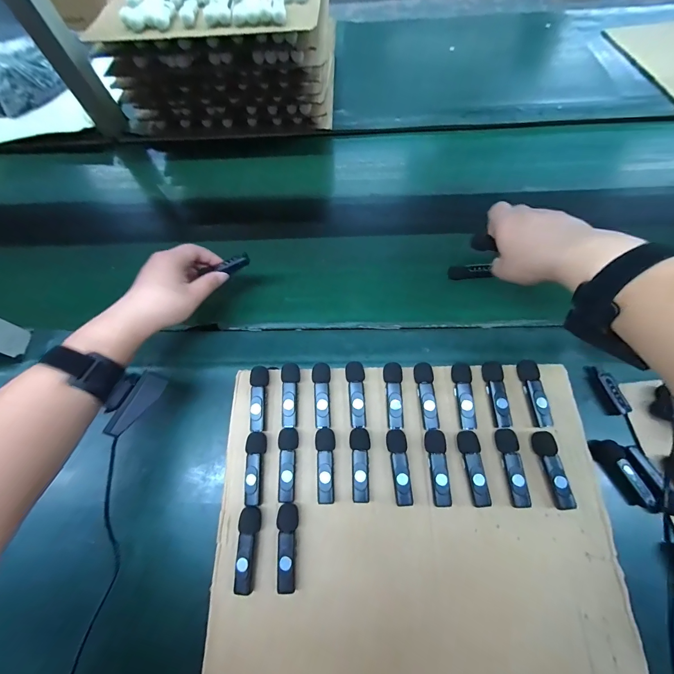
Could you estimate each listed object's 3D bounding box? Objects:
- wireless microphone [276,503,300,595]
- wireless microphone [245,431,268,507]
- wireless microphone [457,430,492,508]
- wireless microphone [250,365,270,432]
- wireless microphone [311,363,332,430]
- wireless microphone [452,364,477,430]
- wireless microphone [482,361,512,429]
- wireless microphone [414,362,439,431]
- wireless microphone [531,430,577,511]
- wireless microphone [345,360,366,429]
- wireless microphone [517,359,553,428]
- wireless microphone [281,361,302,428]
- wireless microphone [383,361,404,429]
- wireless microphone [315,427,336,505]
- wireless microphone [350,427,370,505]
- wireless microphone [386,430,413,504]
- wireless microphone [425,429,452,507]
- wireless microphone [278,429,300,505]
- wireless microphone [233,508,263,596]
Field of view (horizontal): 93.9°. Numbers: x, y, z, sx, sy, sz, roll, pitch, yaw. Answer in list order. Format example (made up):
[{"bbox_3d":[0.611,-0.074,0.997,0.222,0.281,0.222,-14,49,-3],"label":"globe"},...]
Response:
[{"bbox_3d":[-0.044,0.185,0.279,0.018,0.016,0.065,0,65,3],"label":"wireless microphone"},{"bbox_3d":[-0.079,0.127,0.305,0.017,0.020,0.064,1,65,3],"label":"wireless microphone"},{"bbox_3d":[0.126,0.121,0.292,0.020,0.019,0.064,-2,65,2],"label":"wireless microphone"},{"bbox_3d":[-0.082,0.065,0.329,0.017,0.022,0.066,1,65,3],"label":"wireless microphone"},{"bbox_3d":[-0.016,0.060,0.324,0.019,0.015,0.065,0,65,3],"label":"wireless microphone"},{"bbox_3d":[0.128,0.058,0.314,0.021,0.012,0.063,0,65,3],"label":"wireless microphone"},{"bbox_3d":[0.159,0.056,0.313,0.018,0.012,0.064,-2,65,2],"label":"wireless microphone"},{"bbox_3d":[0.090,0.060,0.320,0.019,0.019,0.066,-1,65,2],"label":"wireless microphone"},{"bbox_3d":[0.197,0.121,0.289,0.016,0.018,0.066,-8,65,-1],"label":"wireless microphone"},{"bbox_3d":[0.019,0.059,0.323,0.020,0.018,0.065,1,65,3],"label":"wireless microphone"},{"bbox_3d":[0.196,0.054,0.311,0.017,0.013,0.065,-3,65,1],"label":"wireless microphone"},{"bbox_3d":[-0.047,0.061,0.328,0.019,0.021,0.065,-5,65,0],"label":"wireless microphone"},{"bbox_3d":[0.057,0.060,0.322,0.021,0.018,0.065,3,65,4],"label":"wireless microphone"},{"bbox_3d":[-0.011,0.123,0.302,0.019,0.017,0.065,1,65,3],"label":"wireless microphone"},{"bbox_3d":[0.022,0.121,0.301,0.019,0.017,0.064,3,65,4],"label":"wireless microphone"},{"bbox_3d":[0.058,0.122,0.297,0.019,0.017,0.065,-3,65,1],"label":"wireless microphone"},{"bbox_3d":[0.094,0.122,0.295,0.019,0.015,0.065,1,65,3],"label":"wireless microphone"},{"bbox_3d":[-0.048,0.122,0.304,0.018,0.017,0.064,1,65,3],"label":"wireless microphone"},{"bbox_3d":[-0.080,0.188,0.281,0.018,0.018,0.064,2,65,4],"label":"wireless microphone"}]

